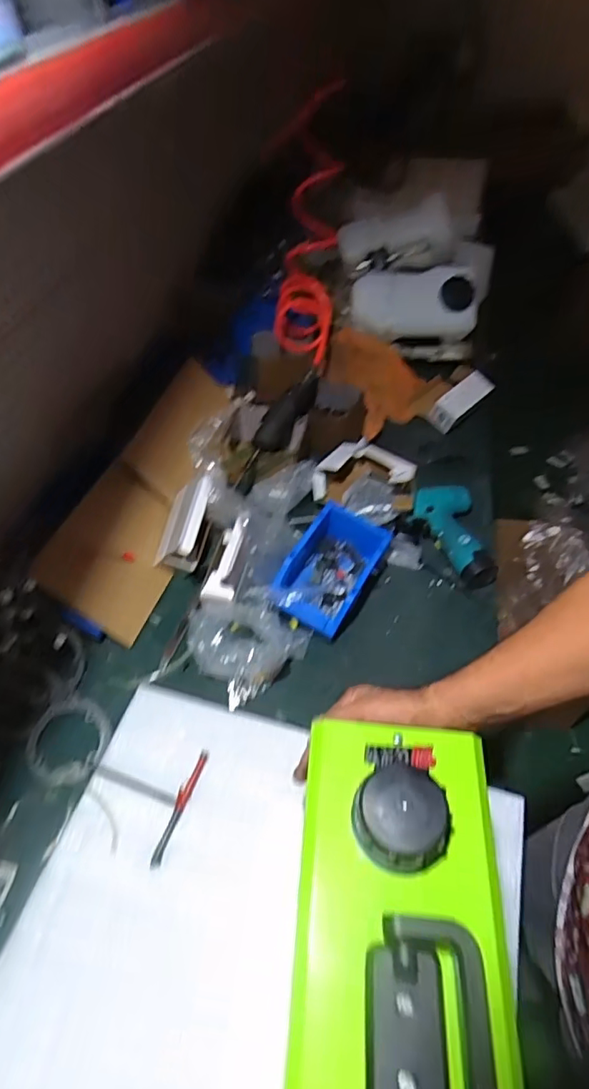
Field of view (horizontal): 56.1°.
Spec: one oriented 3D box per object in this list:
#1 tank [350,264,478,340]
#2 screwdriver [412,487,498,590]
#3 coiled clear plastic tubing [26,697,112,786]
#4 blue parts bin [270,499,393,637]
[{"bbox_3d":[0.247,-0.515,1.175,0.262,0.121,0.095,-5,50,-3],"label":"tank"},{"bbox_3d":[0.251,-0.017,0.902,0.109,0.049,0.190,-4,50,-2],"label":"screwdriver"},{"bbox_3d":[-0.294,0.255,0.722,0.100,0.020,0.102,-1,50,1],"label":"coiled clear plastic tubing"},{"bbox_3d":[0.054,0.041,0.836,0.116,0.083,0.205,24,54,20],"label":"blue parts bin"}]

